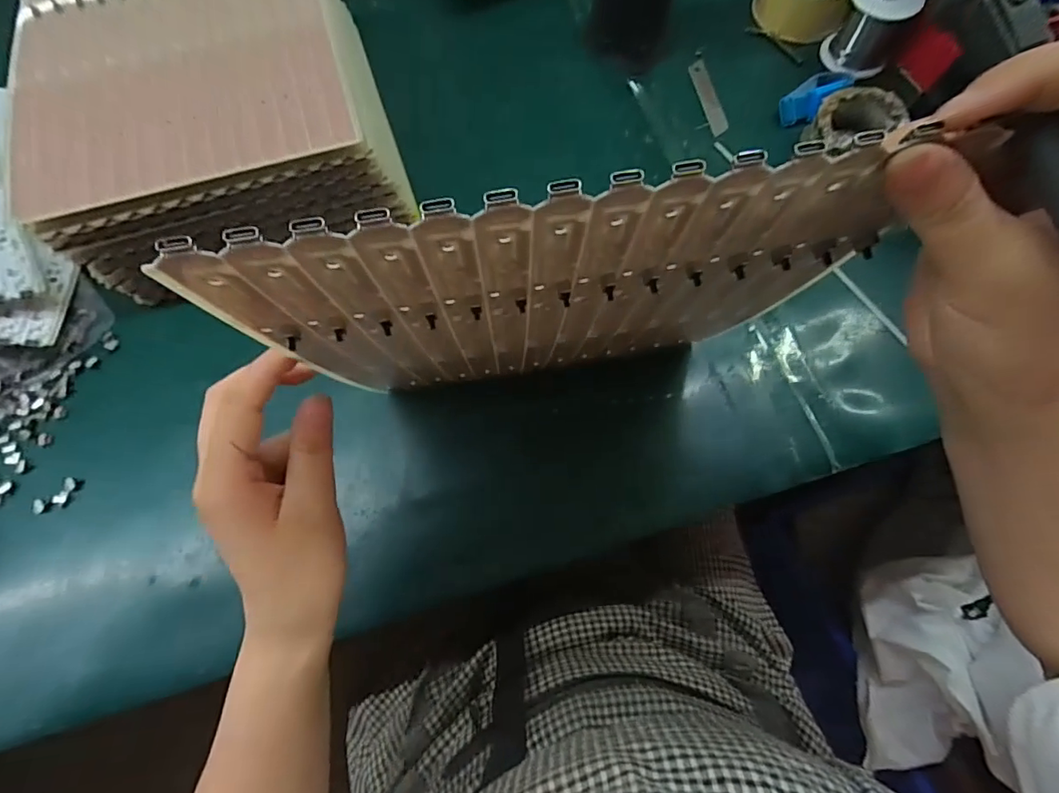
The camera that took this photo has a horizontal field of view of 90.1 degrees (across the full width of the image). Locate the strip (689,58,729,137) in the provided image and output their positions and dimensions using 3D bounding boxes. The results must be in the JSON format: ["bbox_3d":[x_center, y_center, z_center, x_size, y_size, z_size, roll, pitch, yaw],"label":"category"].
[{"bbox_3d":[0.177,-0.297,0.523,0.017,0.004,0.099,-8,70,-3],"label":"strip"}]

